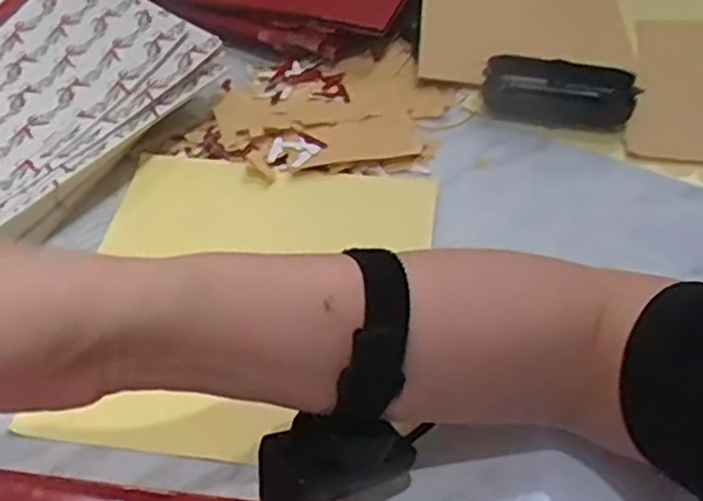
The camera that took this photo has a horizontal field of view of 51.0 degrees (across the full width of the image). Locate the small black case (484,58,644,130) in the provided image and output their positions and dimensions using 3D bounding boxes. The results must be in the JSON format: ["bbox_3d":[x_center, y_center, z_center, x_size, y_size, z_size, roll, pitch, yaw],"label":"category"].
[{"bbox_3d":[0.158,-0.122,0.568,0.109,0.032,0.045,10,50,9],"label":"small black case"}]

